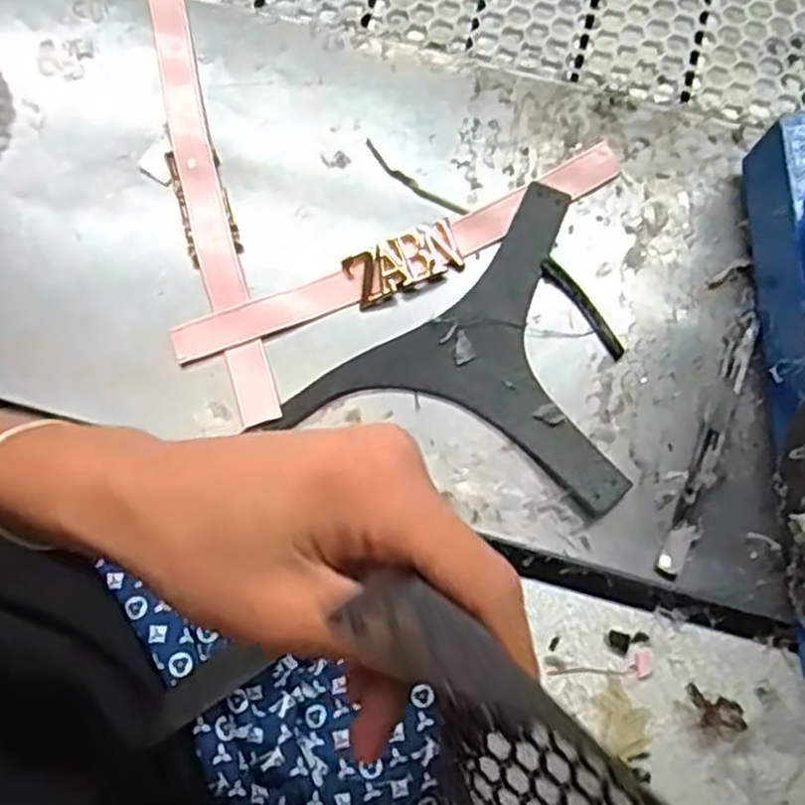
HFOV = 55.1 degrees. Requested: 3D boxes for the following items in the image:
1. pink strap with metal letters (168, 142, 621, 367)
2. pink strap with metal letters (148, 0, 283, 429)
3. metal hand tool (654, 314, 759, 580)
[{"bbox_3d":[-0.001,-0.075,0.407,0.250,0.007,0.028,-24,79,-4],"label":"pink strap with metal letters"},{"bbox_3d":[-0.108,-0.110,0.415,0.028,0.011,0.249,-14,79,-2],"label":"pink strap with metal letters"},{"bbox_3d":[0.154,0.021,0.386,0.013,0.008,0.139,21,80,5],"label":"metal hand tool"}]

